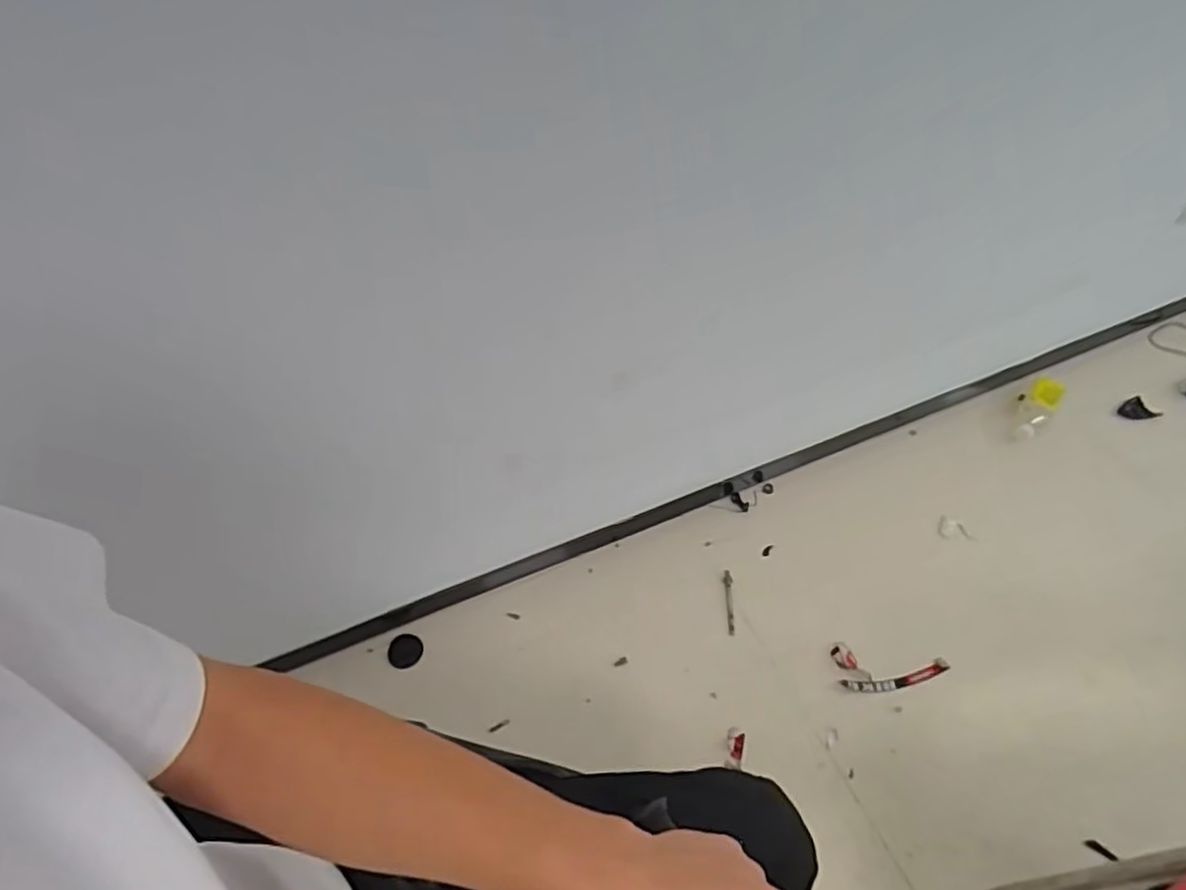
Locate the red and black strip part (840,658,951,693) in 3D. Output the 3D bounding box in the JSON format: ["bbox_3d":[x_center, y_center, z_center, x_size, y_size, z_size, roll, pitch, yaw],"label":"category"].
[{"bbox_3d":[0.462,0.356,1.035,0.166,0.008,0.028,-12,49,-4],"label":"red and black strip part"}]

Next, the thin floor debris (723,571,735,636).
[{"bbox_3d":[0.225,0.257,1.120,0.014,0.012,0.111,-3,49,4],"label":"thin floor debris"}]

